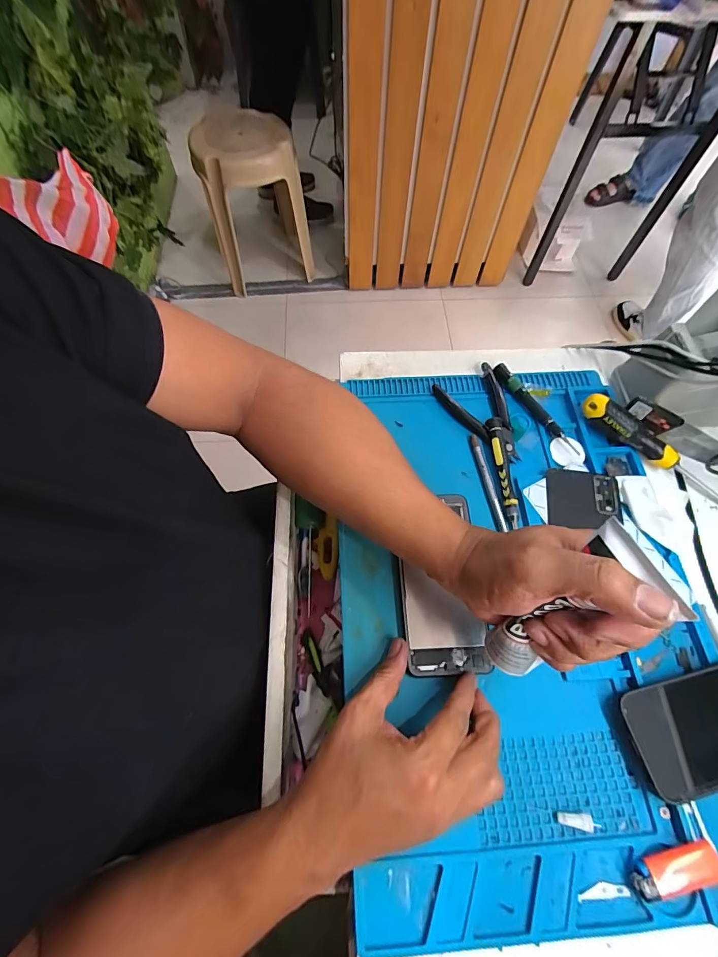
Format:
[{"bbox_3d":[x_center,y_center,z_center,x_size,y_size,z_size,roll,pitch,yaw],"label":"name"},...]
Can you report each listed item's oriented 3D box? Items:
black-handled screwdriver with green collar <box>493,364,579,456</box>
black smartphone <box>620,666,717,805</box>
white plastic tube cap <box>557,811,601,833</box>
[{"bbox_3d":[0.193,-0.078,0.440,0.013,0.014,0.126,-32,68,-14],"label":"black-handled screwdriver with green collar"},{"bbox_3d":[0.281,0.188,0.310,0.144,0.006,0.072,-13,64,-6],"label":"black smartphone"},{"bbox_3d":[0.155,0.243,0.286,0.028,0.009,0.011,2,64,1],"label":"white plastic tube cap"}]

